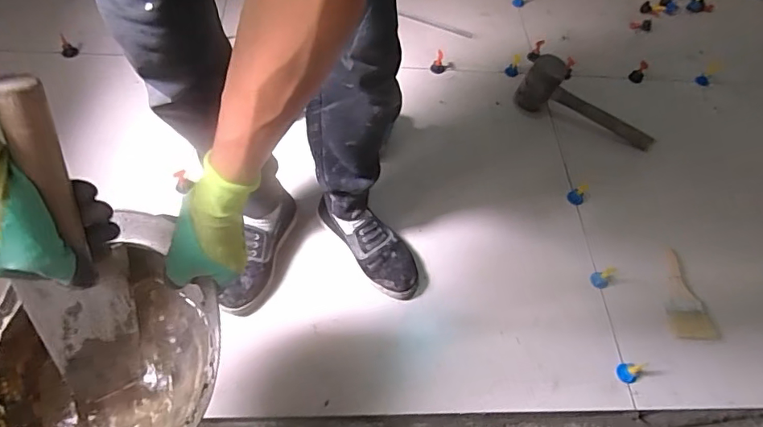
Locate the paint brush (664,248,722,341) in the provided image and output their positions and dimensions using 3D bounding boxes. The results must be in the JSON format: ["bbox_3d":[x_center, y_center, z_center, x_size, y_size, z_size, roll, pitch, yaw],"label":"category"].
[{"bbox_3d":[0.572,0.152,0.928,0.078,0.023,0.181,3,58,-4],"label":"paint brush"}]

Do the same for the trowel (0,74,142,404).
[{"bbox_3d":[-0.282,0.044,0.439,0.076,0.357,0.091,24,43,12],"label":"trowel"}]

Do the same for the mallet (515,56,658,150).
[{"bbox_3d":[0.474,-0.244,1.132,0.324,0.100,0.108,30,66,1],"label":"mallet"}]

